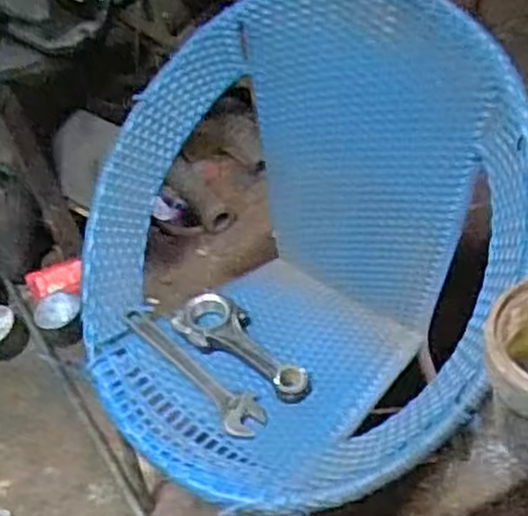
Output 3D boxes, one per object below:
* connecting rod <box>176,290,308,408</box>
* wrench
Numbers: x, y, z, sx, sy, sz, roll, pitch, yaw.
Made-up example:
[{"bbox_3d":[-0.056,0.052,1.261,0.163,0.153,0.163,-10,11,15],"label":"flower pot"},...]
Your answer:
[{"bbox_3d":[-0.028,0.130,1.229,0.263,0.049,0.096,29,58,32],"label":"connecting rod"},{"bbox_3d":[-0.103,0.167,1.217,0.061,0.016,0.301,-34,50,-21],"label":"wrench"}]

